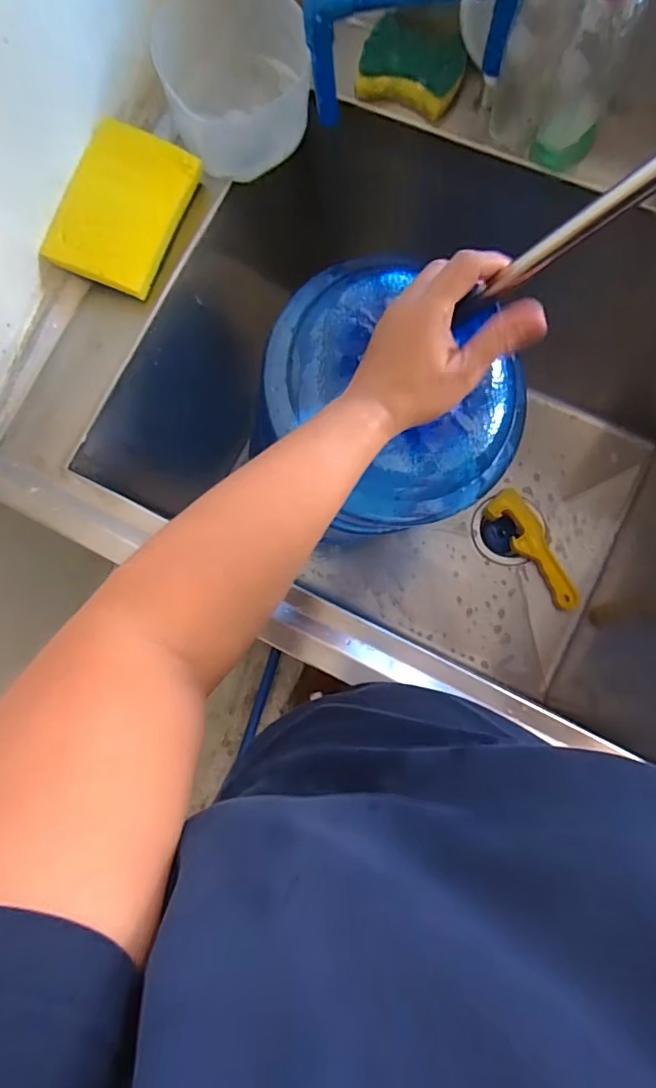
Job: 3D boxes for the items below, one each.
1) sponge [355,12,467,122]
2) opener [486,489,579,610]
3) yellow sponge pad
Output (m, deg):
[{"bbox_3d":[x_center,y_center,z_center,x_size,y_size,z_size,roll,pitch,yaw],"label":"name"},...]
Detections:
[{"bbox_3d":[0.083,-0.466,0.509,0.100,0.021,0.073,25,85,7],"label":"sponge"},{"bbox_3d":[0.328,0.005,0.811,0.060,0.027,0.202,-35,81,-1],"label":"opener"},{"bbox_3d":[-0.193,-0.315,0.494,0.095,0.013,0.144,23,91,-9],"label":"yellow sponge pad"}]

